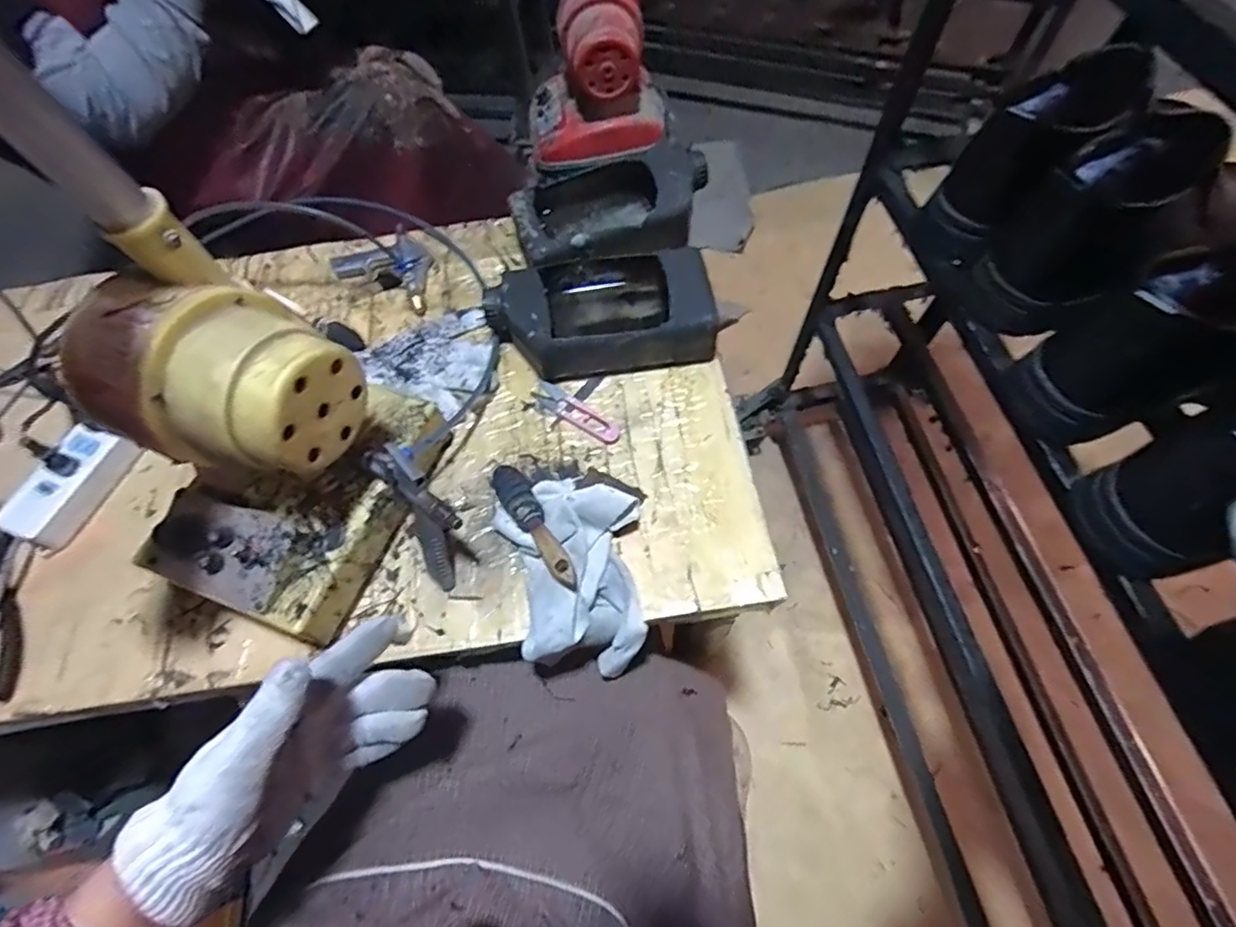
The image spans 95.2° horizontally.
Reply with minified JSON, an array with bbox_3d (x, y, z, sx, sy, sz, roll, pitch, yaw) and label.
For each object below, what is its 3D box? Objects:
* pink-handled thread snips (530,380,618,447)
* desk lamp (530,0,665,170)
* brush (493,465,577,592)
[{"bbox_3d":[-0.042,-0.051,0.564,0.103,0.005,0.027,32,70,17],"label":"pink-handled thread snips"},{"bbox_3d":[-0.055,-0.664,0.782,0.216,0.454,0.171,-30,66,-11],"label":"desk lamp"},{"bbox_3d":[-0.073,0.051,0.485,0.028,0.016,0.145,-31,53,-11],"label":"brush"}]

